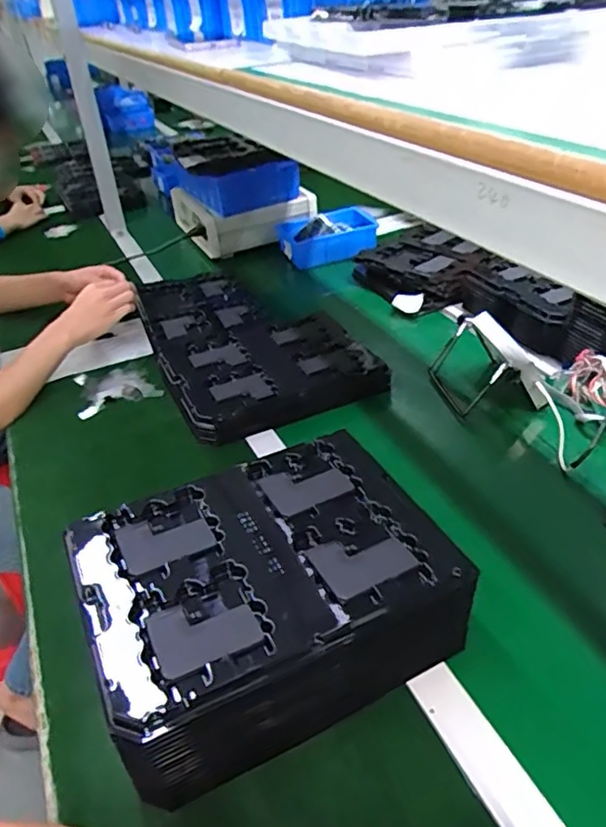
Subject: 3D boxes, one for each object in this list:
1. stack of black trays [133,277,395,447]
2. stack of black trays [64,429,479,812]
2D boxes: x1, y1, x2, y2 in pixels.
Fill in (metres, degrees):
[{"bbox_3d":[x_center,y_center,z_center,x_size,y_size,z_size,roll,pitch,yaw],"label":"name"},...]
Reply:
[{"bbox_3d":[-0.117,-0.146,1.030,0.294,0.044,0.539,-18,39,-17],"label":"stack of black trays"},{"bbox_3d":[-0.032,0.158,0.534,0.284,0.118,0.208,-20,39,-19],"label":"stack of black trays"}]

